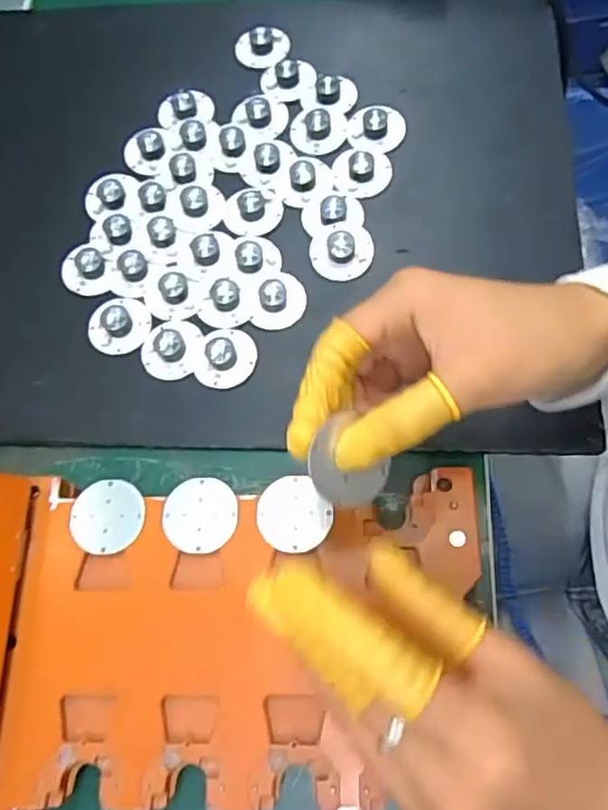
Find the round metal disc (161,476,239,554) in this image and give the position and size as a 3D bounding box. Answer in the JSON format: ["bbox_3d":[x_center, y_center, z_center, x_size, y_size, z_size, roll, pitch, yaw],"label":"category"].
[{"bbox_3d":[-0.055,0.058,0.337,0.039,0.004,0.038,-2,69,4],"label":"round metal disc"}]

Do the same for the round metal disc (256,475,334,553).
[{"bbox_3d":[-0.006,0.057,0.332,0.035,0.004,0.039,-40,68,-6],"label":"round metal disc"}]

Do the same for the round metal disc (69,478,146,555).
[{"bbox_3d":[-0.105,0.059,0.341,0.039,0.004,0.039,-1,70,3],"label":"round metal disc"}]

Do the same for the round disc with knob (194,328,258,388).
[{"bbox_3d":[-0.047,-0.030,0.388,0.035,0.010,0.038,-1,70,2],"label":"round disc with knob"}]

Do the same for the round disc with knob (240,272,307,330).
[{"bbox_3d":[-0.017,-0.067,0.400,0.038,0.009,0.033,-27,71,-7],"label":"round disc with knob"}]

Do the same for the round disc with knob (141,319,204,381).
[{"bbox_3d":[-0.083,-0.036,0.392,0.034,0.011,0.039,10,71,6],"label":"round disc with knob"}]

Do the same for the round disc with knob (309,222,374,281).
[{"bbox_3d":[0.024,-0.099,0.406,0.040,0.012,0.037,-1,70,2],"label":"round disc with knob"}]

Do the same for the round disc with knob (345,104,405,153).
[{"bbox_3d":[0.050,-0.194,0.443,0.039,0.009,0.035,16,72,12],"label":"round disc with knob"}]

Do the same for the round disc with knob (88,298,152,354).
[{"bbox_3d":[-0.117,-0.052,0.403,0.040,0.011,0.036,-33,72,-9],"label":"round disc with knob"}]

